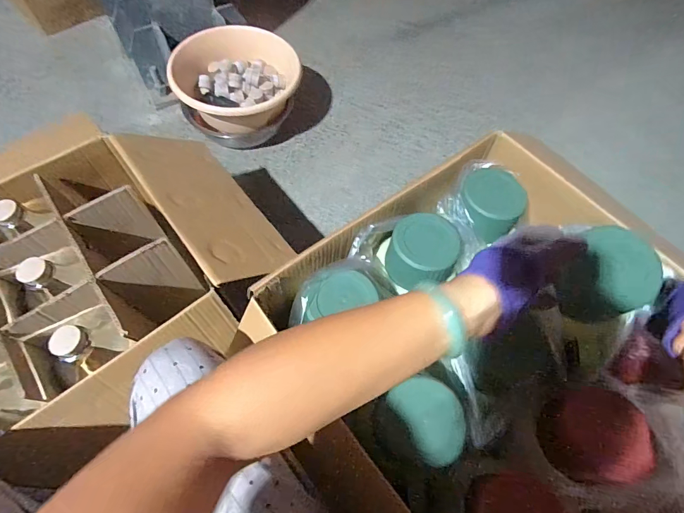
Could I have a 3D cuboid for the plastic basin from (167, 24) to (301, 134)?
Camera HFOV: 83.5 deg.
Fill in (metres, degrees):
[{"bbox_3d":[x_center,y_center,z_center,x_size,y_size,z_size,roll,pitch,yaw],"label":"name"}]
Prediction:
[{"bbox_3d":[-0.320,-0.569,1.215,0.388,0.150,0.335,17,73,5],"label":"plastic basin"}]

